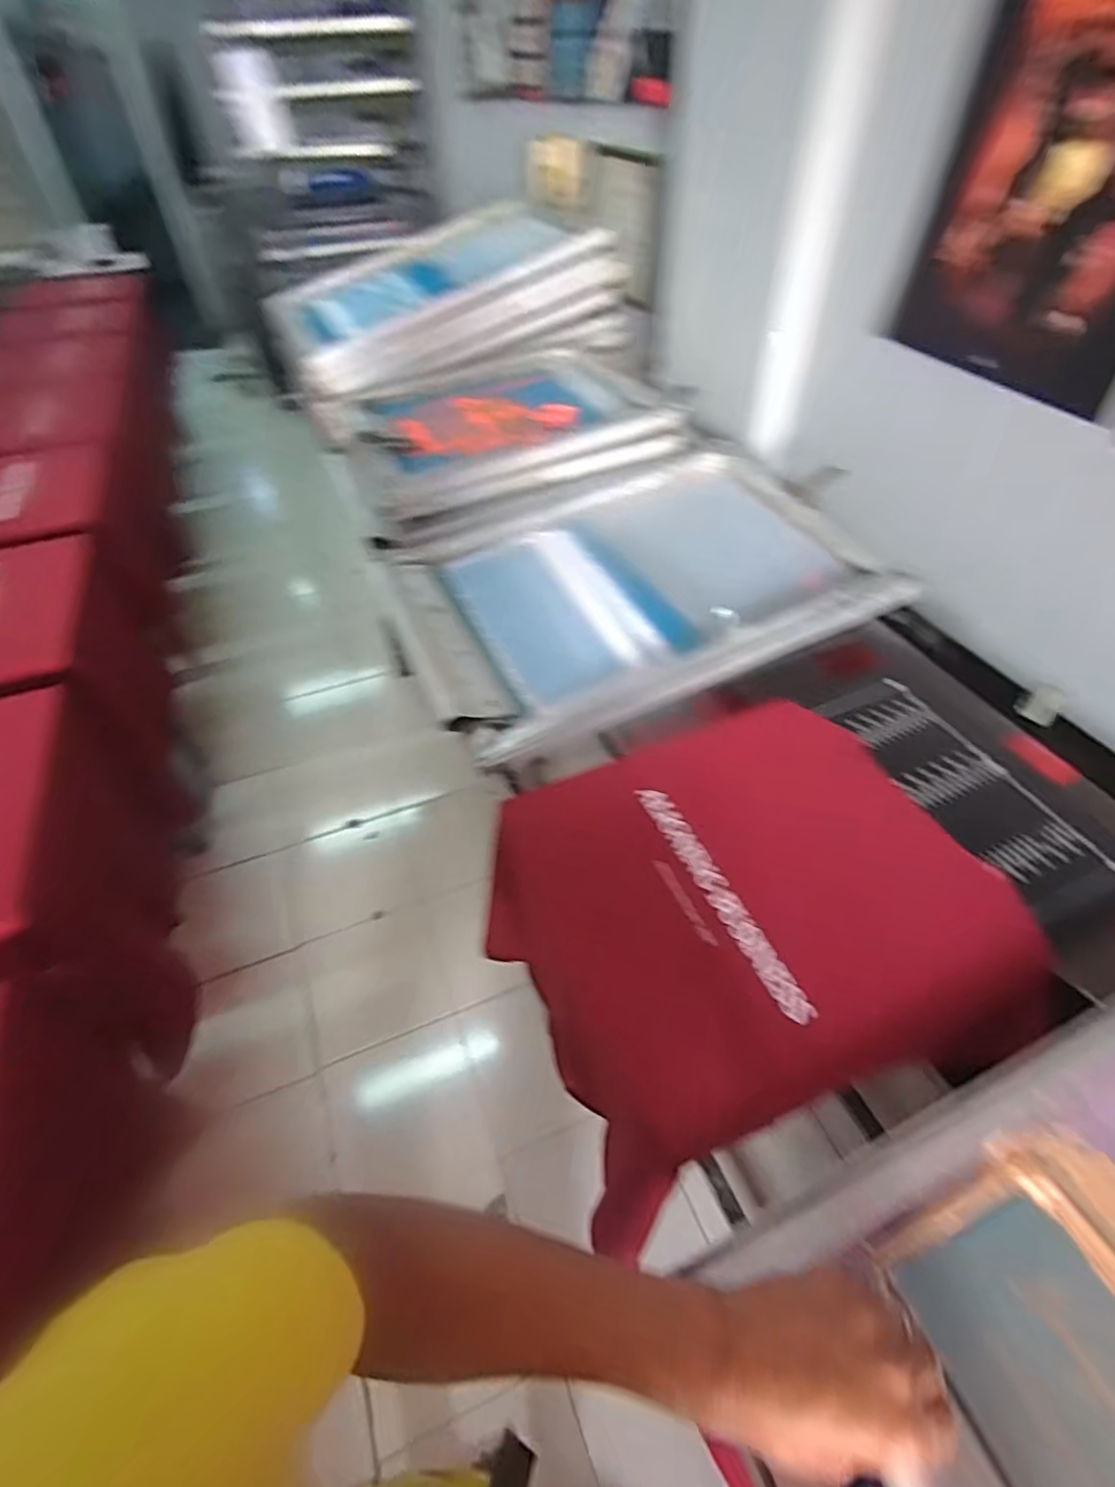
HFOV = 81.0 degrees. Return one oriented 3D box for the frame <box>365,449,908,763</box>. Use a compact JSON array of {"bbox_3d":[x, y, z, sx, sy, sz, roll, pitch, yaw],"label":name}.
[{"bbox_3d":[0.111,-0.243,0.975,0.671,0.059,0.463,-19,49,-14],"label":"frame"}]

